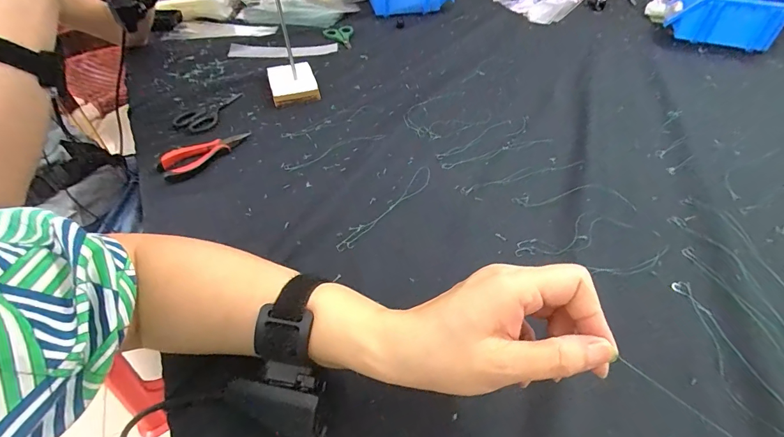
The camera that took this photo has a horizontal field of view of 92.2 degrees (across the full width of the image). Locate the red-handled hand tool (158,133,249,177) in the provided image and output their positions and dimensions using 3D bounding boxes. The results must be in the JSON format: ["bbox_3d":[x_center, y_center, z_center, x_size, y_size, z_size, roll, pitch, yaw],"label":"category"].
[{"bbox_3d":[-0.243,-0.088,0.488,0.045,0.016,0.112,28,52,26],"label":"red-handled hand tool"}]

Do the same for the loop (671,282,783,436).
[{"bbox_3d":[0.264,0.113,0.293,0.034,0.004,0.151,-6,46,-4],"label":"loop"}]

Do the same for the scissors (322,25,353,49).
[{"bbox_3d":[-0.108,-0.363,0.758,0.061,0.018,0.104,-5,46,-3],"label":"scissors"}]

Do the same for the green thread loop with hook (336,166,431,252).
[{"bbox_3d":[-0.003,-0.014,0.421,0.023,0.005,0.160,30,53,27],"label":"green thread loop with hook"}]

